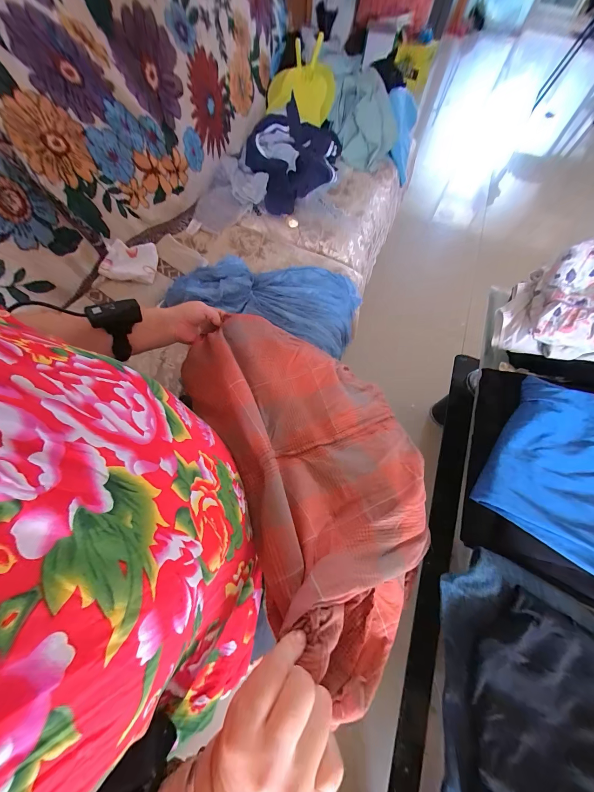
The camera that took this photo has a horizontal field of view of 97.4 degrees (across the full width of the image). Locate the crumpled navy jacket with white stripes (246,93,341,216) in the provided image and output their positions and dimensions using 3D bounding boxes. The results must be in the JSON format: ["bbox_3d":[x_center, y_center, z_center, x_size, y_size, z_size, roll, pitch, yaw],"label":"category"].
[{"bbox_3d":[0.017,-0.813,0.886,0.329,0.178,0.245,-24,69,-12],"label":"crumpled navy jacket with white stripes"}]

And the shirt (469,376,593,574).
[{"bbox_3d":[0.459,0.125,0.418,0.239,0.025,0.269,33,77,17],"label":"shirt"}]

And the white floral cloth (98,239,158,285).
[{"bbox_3d":[-0.438,-0.352,0.688,0.120,0.040,0.110,1,66,-1],"label":"white floral cloth"}]

